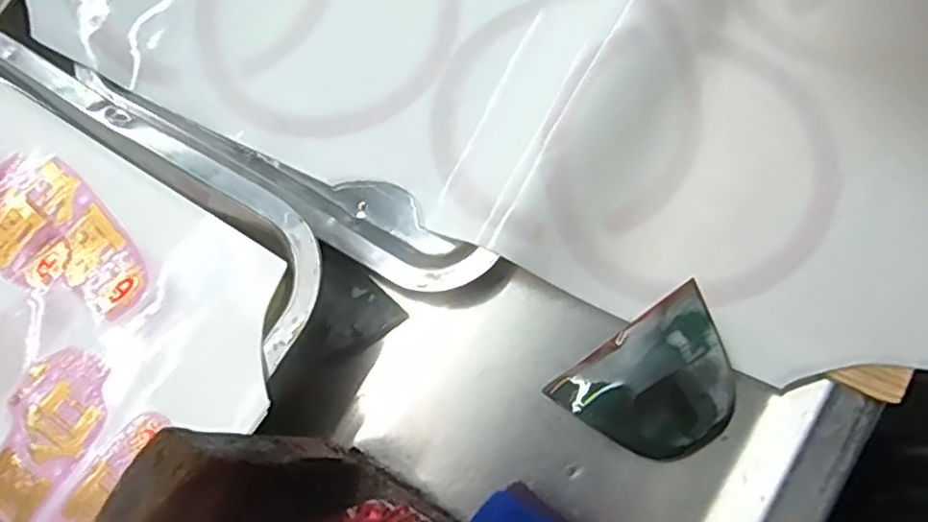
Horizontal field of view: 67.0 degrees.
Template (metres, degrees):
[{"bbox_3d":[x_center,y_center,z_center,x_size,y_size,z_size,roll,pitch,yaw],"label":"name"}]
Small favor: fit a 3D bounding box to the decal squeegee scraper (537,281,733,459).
[{"bbox_3d":[0.091,0.057,0.321,0.079,0.012,0.060,-36,80,-5],"label":"decal squeegee scraper"}]

